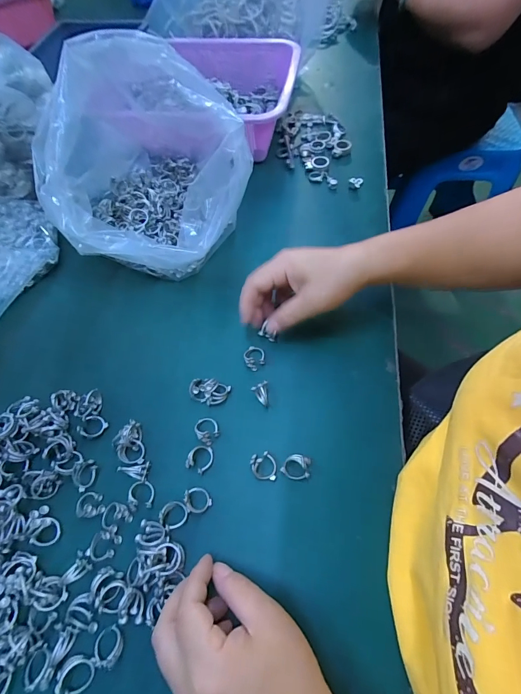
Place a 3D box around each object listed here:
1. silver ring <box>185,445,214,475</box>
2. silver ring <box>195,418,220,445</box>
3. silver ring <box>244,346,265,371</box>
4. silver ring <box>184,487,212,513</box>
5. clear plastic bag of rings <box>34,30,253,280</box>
[{"bbox_3d":[-0.054,0.099,0.299,0.021,0.007,0.024,24,65,15],"label":"silver ring"},{"bbox_3d":[-0.050,0.076,0.310,0.021,0.012,0.025,-31,65,-13],"label":"silver ring"},{"bbox_3d":[-0.006,0.009,0.343,0.022,0.009,0.023,-1,62,2],"label":"silver ring"},{"bbox_3d":[-0.053,0.128,0.280,0.022,0.011,0.019,4,62,5],"label":"silver ring"},{"bbox_3d":[-0.114,-0.198,0.361,0.195,0.189,0.203,-11,61,-3],"label":"clear plastic bag of rings"}]

